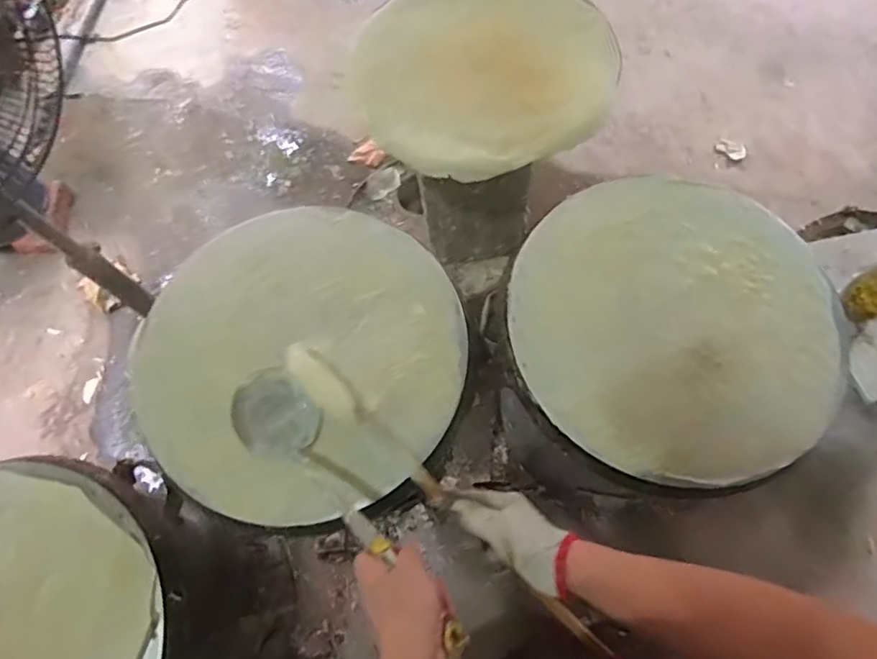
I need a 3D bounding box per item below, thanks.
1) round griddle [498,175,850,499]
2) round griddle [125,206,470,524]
[{"bbox_3d":[0.272,-0.002,0.665,0.374,0.042,0.377,-1,68,3],"label":"round griddle"},{"bbox_3d":[-0.164,0.016,0.668,0.374,0.051,0.389,-1,68,3],"label":"round griddle"}]

